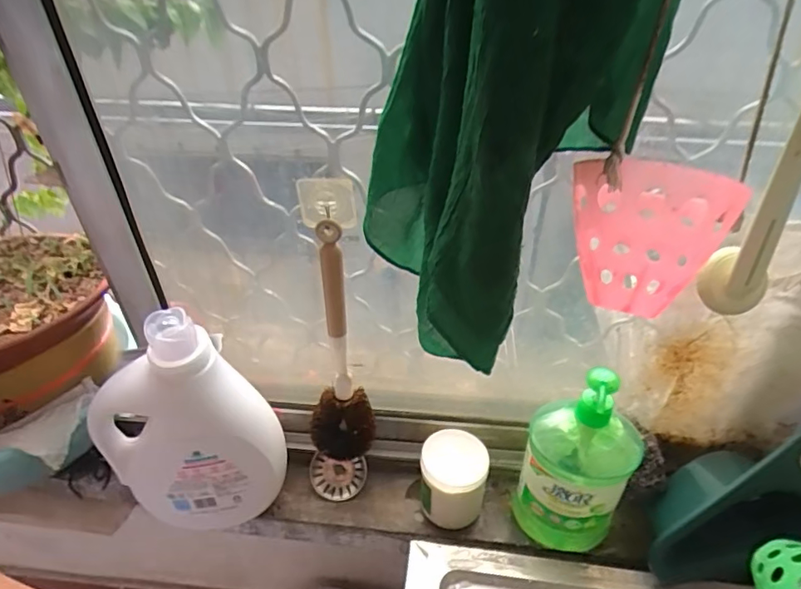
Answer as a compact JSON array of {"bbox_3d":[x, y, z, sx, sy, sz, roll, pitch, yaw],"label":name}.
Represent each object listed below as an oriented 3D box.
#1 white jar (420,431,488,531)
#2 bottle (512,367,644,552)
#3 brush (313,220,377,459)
[{"bbox_3d":[0.066,0.236,0.674,0.078,0.106,0.077,0,38,0],"label":"white jar"},{"bbox_3d":[0.200,0.183,0.601,0.111,0.239,0.077,21,43,24],"label":"bottle"},{"bbox_3d":[-0.073,0.069,0.605,0.077,0.316,0.054,-8,39,-10],"label":"brush"}]

